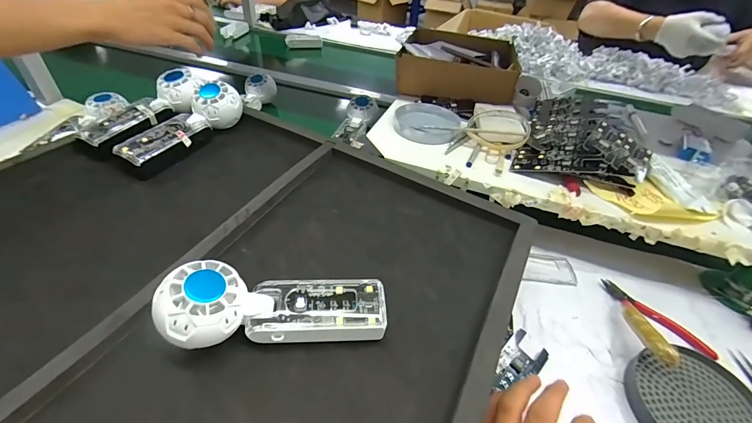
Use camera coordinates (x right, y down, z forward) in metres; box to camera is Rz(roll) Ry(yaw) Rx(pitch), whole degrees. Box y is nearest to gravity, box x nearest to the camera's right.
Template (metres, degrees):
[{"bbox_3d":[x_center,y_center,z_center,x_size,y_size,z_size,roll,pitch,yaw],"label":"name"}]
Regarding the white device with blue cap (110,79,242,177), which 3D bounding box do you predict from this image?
[{"bbox_3d":[-0.248,-0.114,0.445,0.060,0.057,0.168,22,45,17],"label":"white device with blue cap"}]

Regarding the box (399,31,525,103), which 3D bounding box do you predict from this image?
[{"bbox_3d":[0.162,-0.298,0.672,0.202,0.066,0.262,13,43,8],"label":"box"}]

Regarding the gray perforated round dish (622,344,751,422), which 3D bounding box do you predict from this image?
[{"bbox_3d":[0.305,0.188,0.329,0.116,0.018,0.106,3,43,-3],"label":"gray perforated round dish"}]

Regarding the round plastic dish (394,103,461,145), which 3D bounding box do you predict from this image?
[{"bbox_3d":[0.077,-0.139,0.523,0.099,0.014,0.105,11,43,6],"label":"round plastic dish"}]

